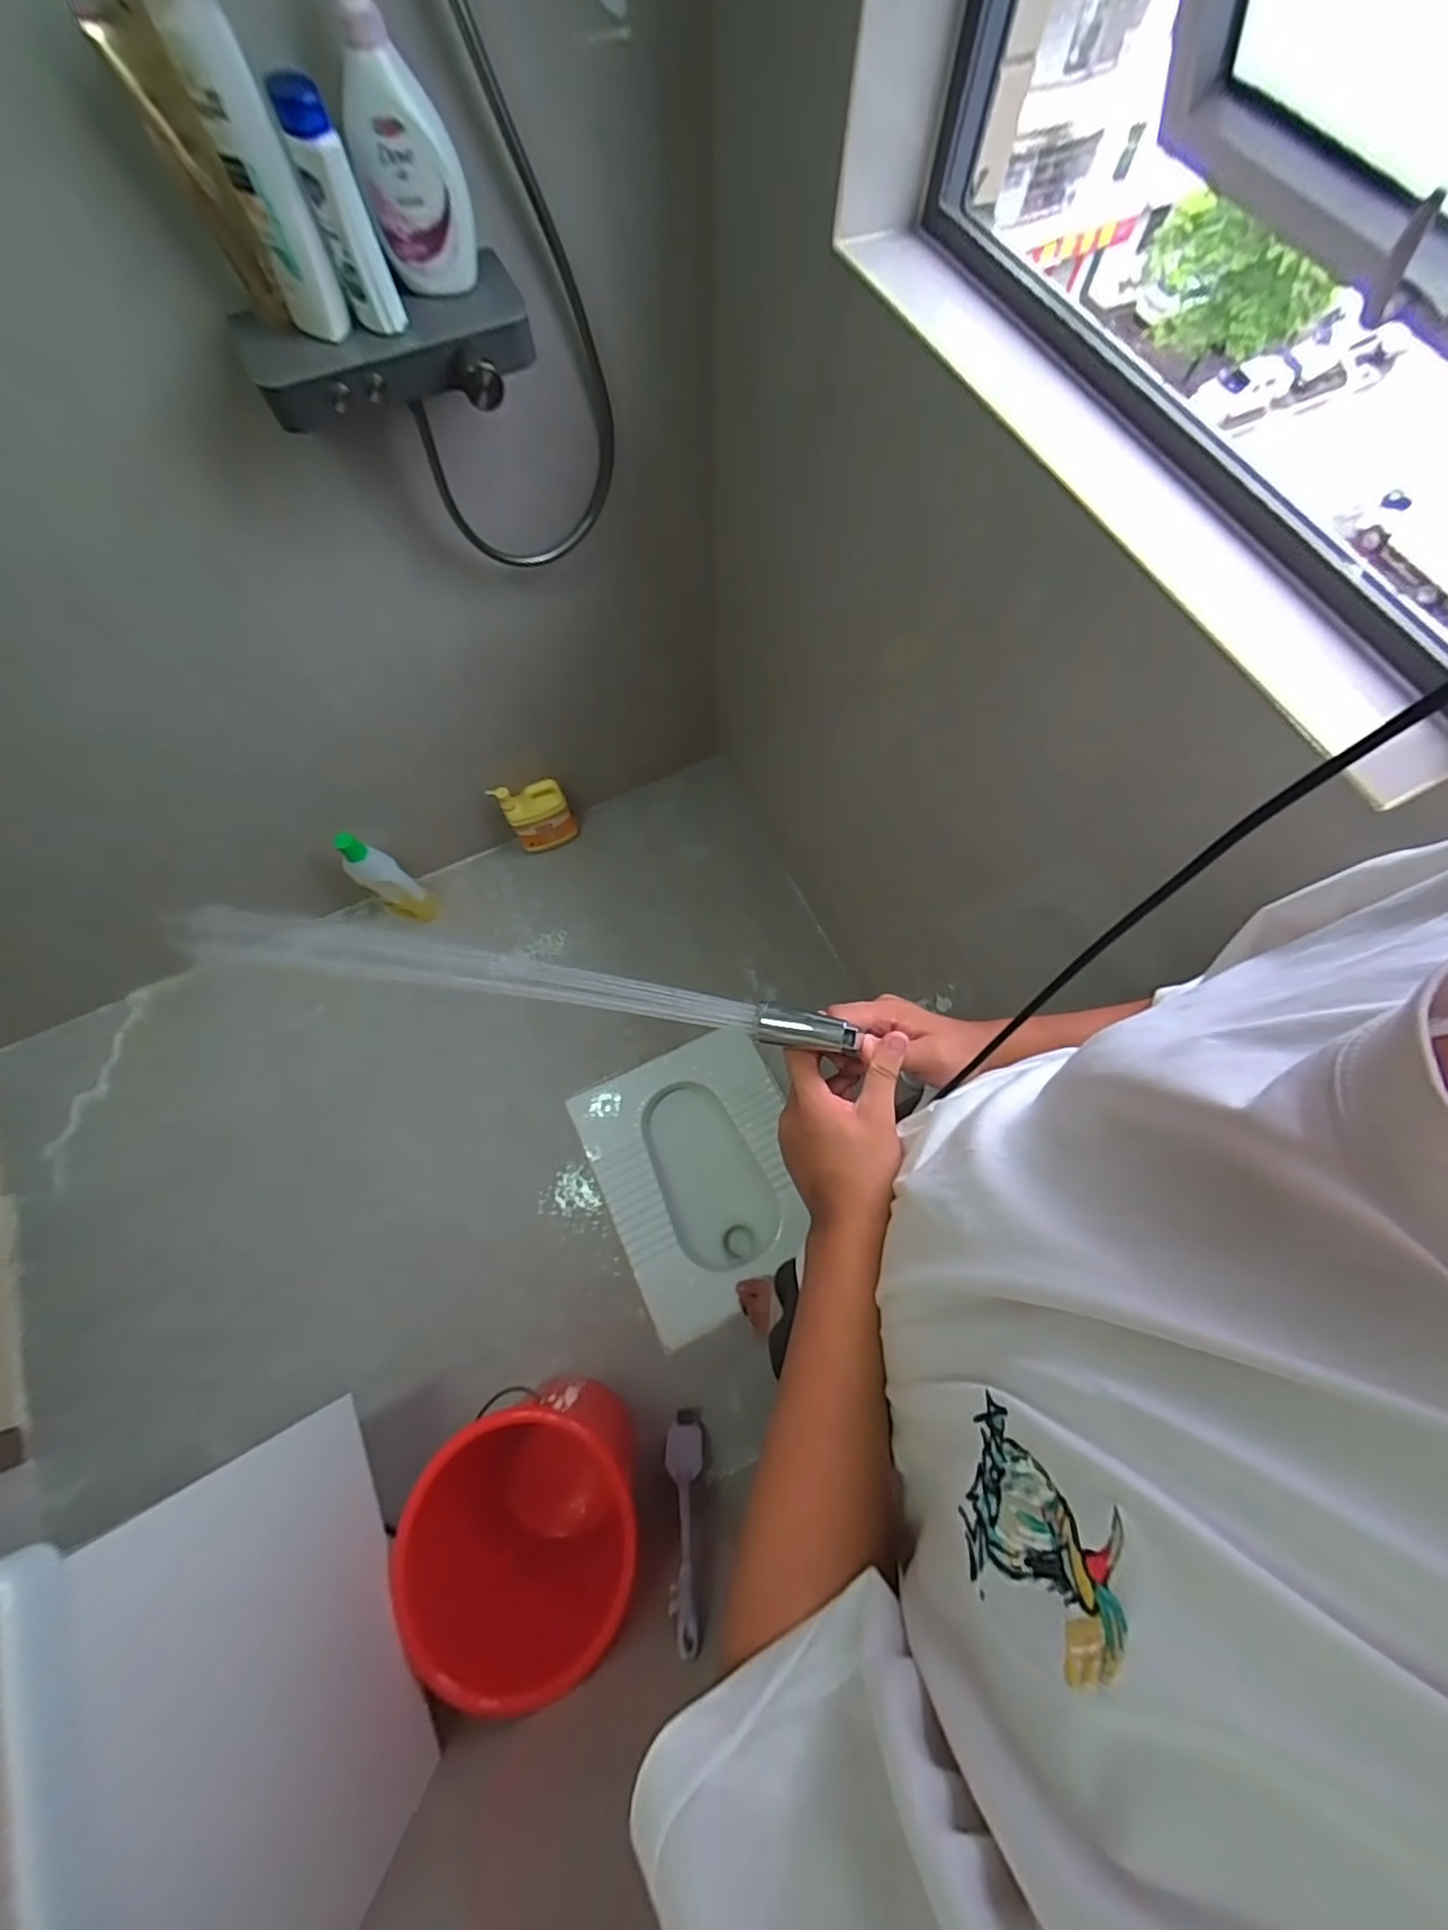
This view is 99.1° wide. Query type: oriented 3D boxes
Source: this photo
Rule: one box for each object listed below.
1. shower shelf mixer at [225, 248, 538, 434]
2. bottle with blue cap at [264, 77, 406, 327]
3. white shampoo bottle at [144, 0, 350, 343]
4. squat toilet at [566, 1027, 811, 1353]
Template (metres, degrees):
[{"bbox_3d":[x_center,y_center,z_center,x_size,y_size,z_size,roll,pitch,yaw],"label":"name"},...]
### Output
[{"bbox_3d":[-0.349,-0.657,0.668,0.294,0.060,0.162,-28,74,-10],"label":"shower shelf mixer"},{"bbox_3d":[-0.358,-0.705,0.580,0.046,0.146,0.048,-17,73,-7],"label":"bottle with blue cap"},{"bbox_3d":[-0.409,-0.696,0.542,0.046,0.210,0.047,-38,76,-12],"label":"white shampoo bottle"},{"bbox_3d":[-0.044,0.491,1.489,0.450,0.205,0.570,-25,74,-9],"label":"squat toilet"}]

